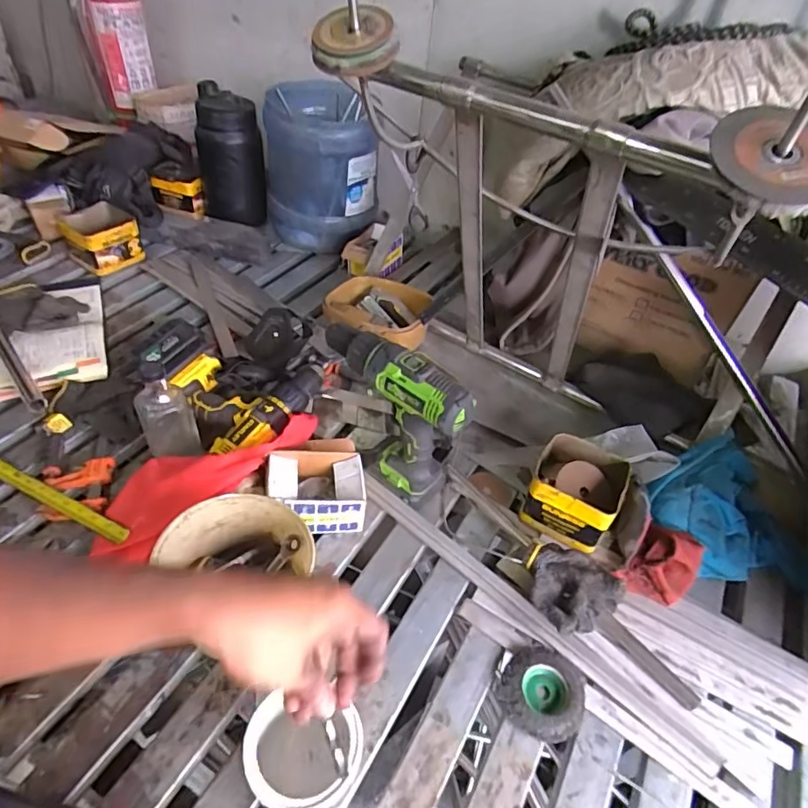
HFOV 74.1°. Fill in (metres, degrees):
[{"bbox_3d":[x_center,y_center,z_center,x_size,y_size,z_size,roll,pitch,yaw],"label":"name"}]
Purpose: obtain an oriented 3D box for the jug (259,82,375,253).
[{"bbox_3d":[-0.184,-0.504,1.191,0.232,0.308,0.218,-3,46,-11],"label":"jug"}]

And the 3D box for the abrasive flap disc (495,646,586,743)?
[{"bbox_3d":[0.157,0.328,0.613,0.092,0.025,0.092,4,45,-4],"label":"abrasive flap disc"}]

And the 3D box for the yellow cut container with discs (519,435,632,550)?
[{"bbox_3d":[0.244,0.125,0.769,0.121,0.090,0.131,25,47,16],"label":"yellow cut container with discs"}]

